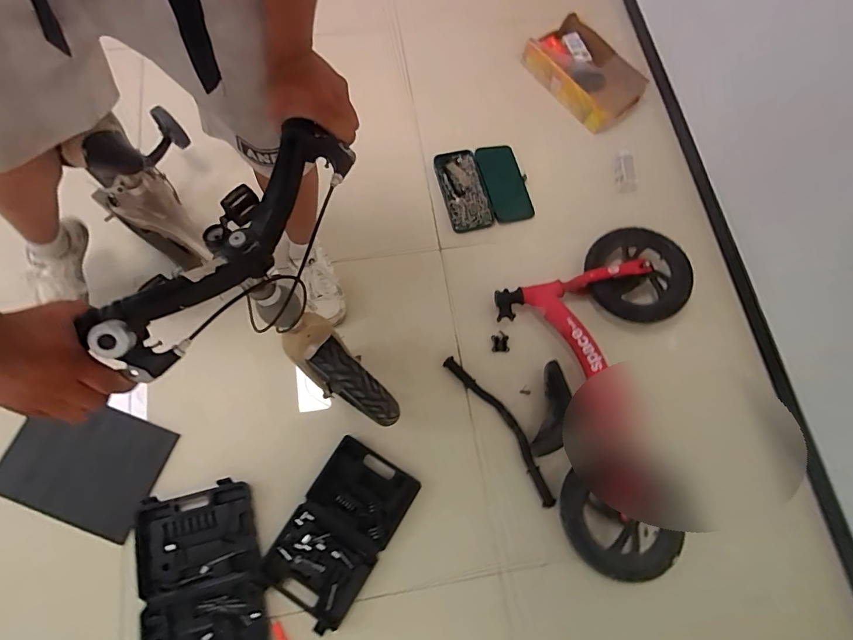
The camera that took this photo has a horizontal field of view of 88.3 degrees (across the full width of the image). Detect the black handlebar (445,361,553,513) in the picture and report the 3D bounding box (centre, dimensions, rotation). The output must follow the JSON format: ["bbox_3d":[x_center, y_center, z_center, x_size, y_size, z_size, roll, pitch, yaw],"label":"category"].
[{"bbox_3d":[0.182,0.248,1.043,0.062,0.025,0.405,-33,79,-12],"label":"black handlebar"}]

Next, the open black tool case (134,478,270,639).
[{"bbox_3d":[-0.471,0.553,0.909,0.238,0.030,0.373,-14,76,-8],"label":"open black tool case"}]

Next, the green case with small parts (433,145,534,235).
[{"bbox_3d":[0.160,-0.378,1.236,0.236,0.023,0.236,-13,76,-7],"label":"green case with small parts"}]

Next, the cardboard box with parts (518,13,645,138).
[{"bbox_3d":[0.474,-0.745,1.342,0.193,0.104,0.358,-36,80,-12],"label":"cardboard box with parts"}]

